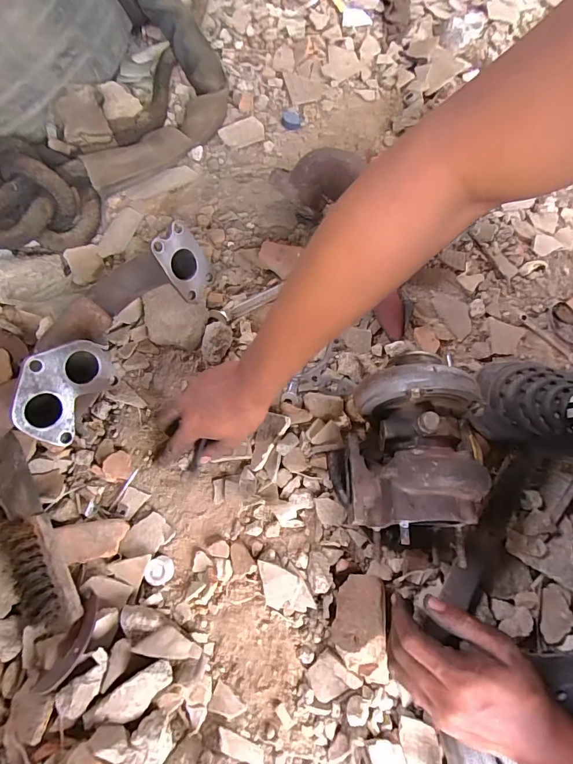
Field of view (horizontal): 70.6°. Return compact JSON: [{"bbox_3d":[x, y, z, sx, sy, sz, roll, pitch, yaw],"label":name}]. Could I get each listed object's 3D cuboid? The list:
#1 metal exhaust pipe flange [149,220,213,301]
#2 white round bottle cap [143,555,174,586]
[{"bbox_3d":[-0.122,-0.141,0.490,0.054,0.091,0.012,-44,43,-11],"label":"metal exhaust pipe flange"},{"bbox_3d":[-0.143,0.212,0.453,0.031,0.007,0.029,1,70,-2],"label":"white round bottle cap"}]

